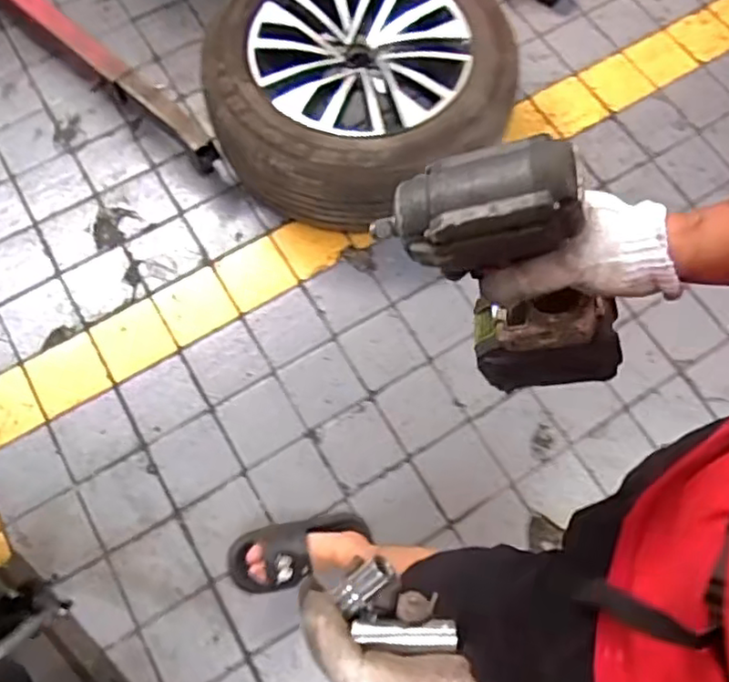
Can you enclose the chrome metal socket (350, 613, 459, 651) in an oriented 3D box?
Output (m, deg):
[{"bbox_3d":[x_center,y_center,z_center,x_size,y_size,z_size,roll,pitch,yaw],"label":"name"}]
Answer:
[{"bbox_3d":[0.034,0.223,0.493,0.074,0.022,0.020,2,63,6],"label":"chrome metal socket"}]

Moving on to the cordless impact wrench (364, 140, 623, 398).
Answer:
[{"bbox_3d":[0.120,-0.037,0.494,0.125,0.273,0.062,-7,61,21],"label":"cordless impact wrench"}]

